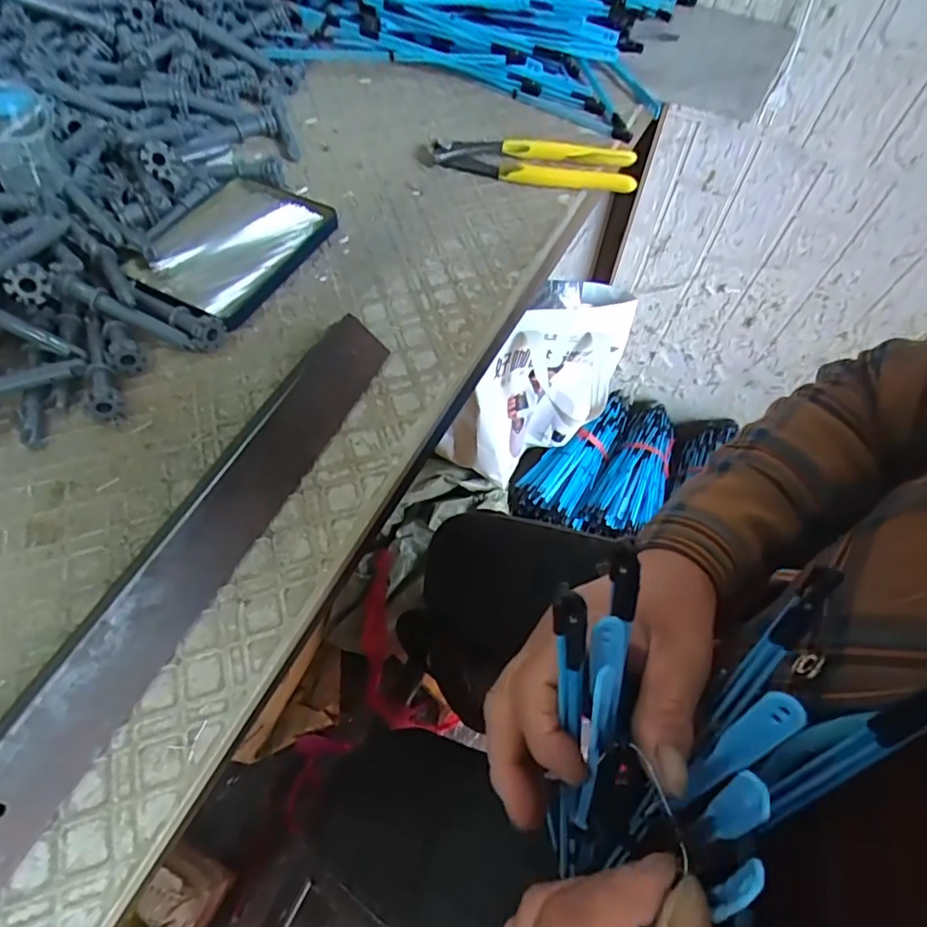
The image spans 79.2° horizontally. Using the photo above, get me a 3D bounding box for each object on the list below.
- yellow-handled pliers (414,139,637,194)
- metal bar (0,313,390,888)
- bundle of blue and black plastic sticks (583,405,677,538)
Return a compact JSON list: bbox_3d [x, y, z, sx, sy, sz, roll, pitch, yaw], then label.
[{"bbox_3d":[0.049,-0.246,0.458,0.176,0.022,0.045,9,59,2],"label":"yellow-handled pliers"},{"bbox_3d":[-0.137,0.037,0.277,0.048,0.027,0.309,24,62,10],"label":"metal bar"},{"bbox_3d":[0.322,0.005,1.011,0.116,0.059,0.311,26,61,12],"label":"bundle of blue and black plastic sticks"}]

